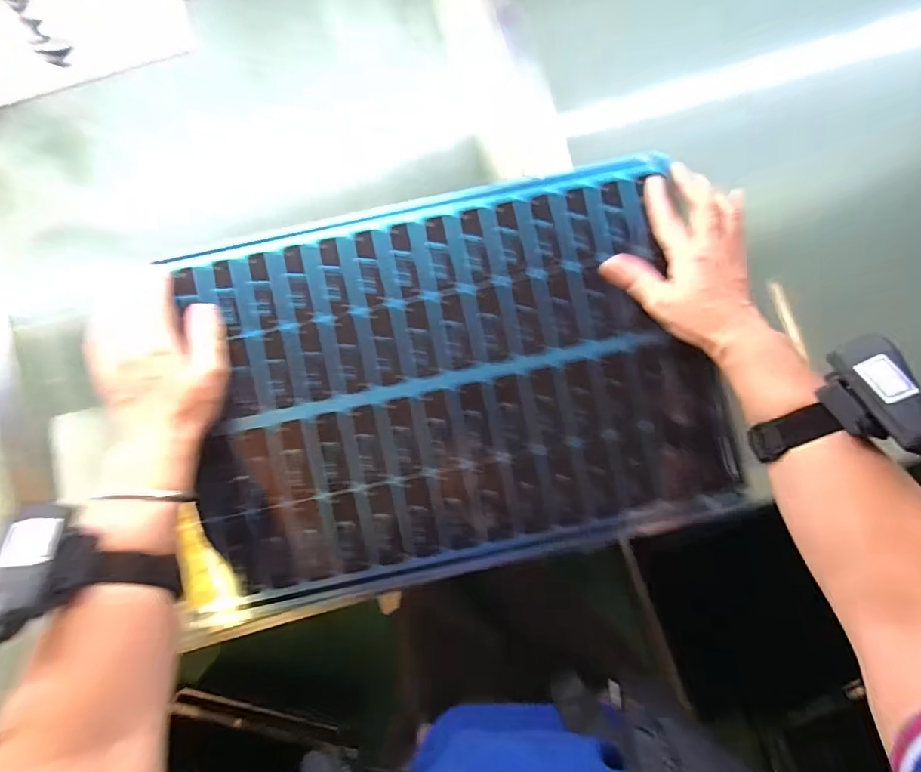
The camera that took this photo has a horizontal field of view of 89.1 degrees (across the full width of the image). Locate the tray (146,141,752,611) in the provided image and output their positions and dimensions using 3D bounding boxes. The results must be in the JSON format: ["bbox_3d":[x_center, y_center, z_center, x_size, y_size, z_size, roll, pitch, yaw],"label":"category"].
[{"bbox_3d":[-0.012,-0.008,0.396,0.424,0.014,0.302,-14,88,-1],"label":"tray"}]

